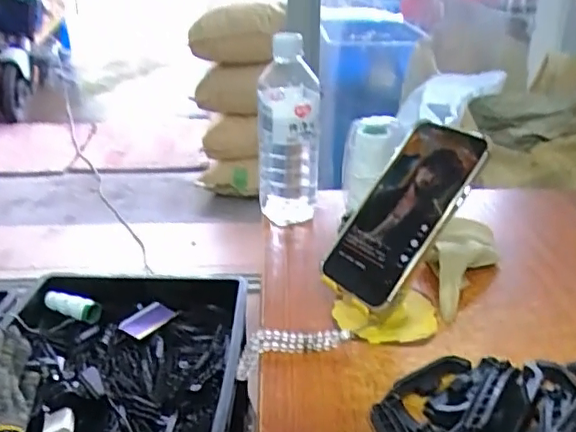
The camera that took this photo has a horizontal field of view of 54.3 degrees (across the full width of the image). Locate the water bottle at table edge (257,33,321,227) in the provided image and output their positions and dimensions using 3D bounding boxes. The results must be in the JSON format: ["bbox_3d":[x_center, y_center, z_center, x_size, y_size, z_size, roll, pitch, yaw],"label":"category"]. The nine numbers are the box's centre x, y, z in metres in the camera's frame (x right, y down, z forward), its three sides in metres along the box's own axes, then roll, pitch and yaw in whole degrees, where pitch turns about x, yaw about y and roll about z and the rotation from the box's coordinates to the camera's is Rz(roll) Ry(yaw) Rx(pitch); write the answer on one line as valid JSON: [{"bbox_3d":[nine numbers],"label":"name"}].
[{"bbox_3d":[0.001,-0.092,0.641,0.068,0.214,0.079,0,25,-1],"label":"water bottle at table edge"}]

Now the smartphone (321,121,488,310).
[{"bbox_3d":[0.099,-0.005,0.474,0.017,0.166,0.079,38,-4,-41],"label":"smartphone"}]

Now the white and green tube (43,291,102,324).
[{"bbox_3d":[-0.418,0.173,1.071,0.115,0.042,0.038,7,27,16],"label":"white and green tube"}]

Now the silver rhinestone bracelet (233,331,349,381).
[{"bbox_3d":[0.003,0.112,0.469,0.098,0.033,0.021,-13,25,3],"label":"silver rhinestone bracelet"}]

